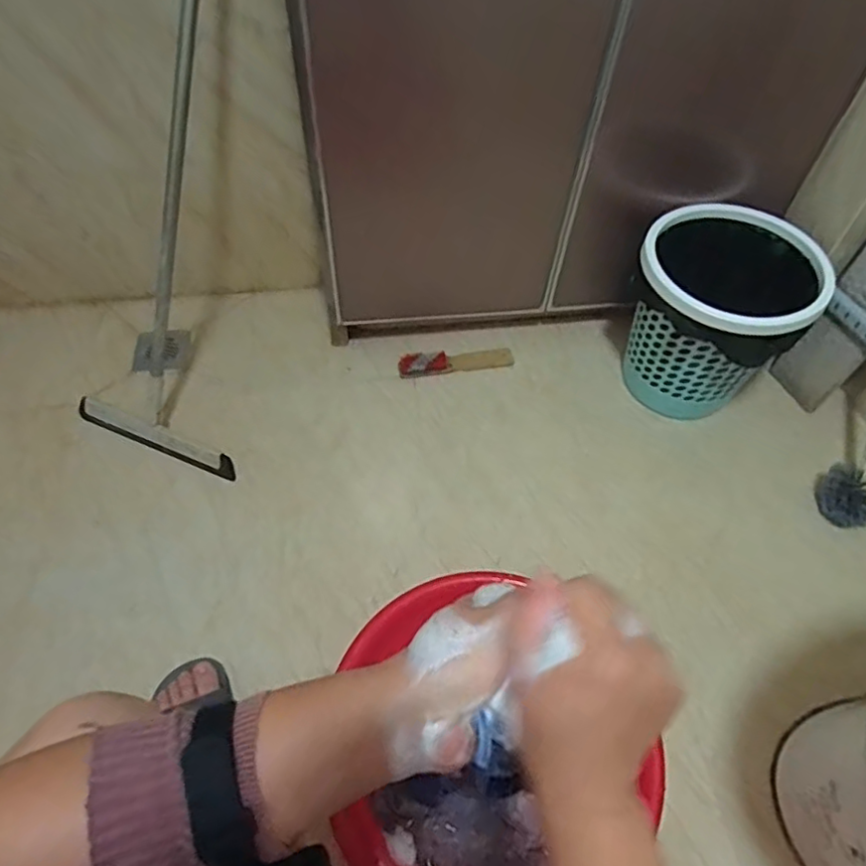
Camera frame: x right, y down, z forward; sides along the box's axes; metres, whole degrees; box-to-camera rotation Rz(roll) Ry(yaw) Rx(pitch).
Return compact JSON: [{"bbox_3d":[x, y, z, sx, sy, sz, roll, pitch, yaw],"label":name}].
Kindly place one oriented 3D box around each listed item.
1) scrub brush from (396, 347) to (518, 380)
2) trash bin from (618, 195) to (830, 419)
[{"bbox_3d":[0.043,-0.138,1.135,0.212,0.021,0.048,-8,57,-5],"label":"scrub brush"},{"bbox_3d":[0.452,-0.186,1.014,0.248,0.270,0.224,29,59,15],"label":"trash bin"}]

